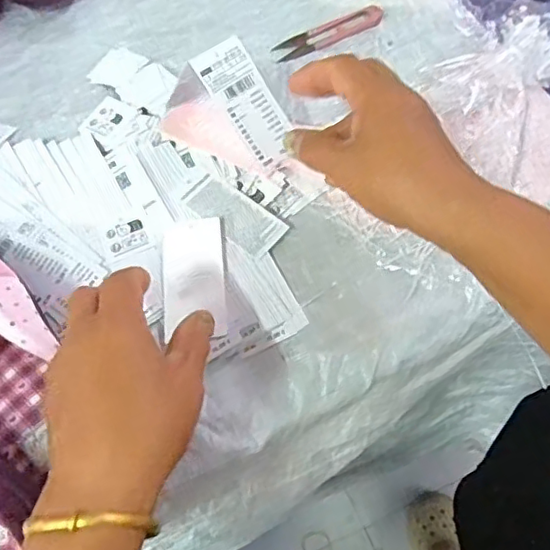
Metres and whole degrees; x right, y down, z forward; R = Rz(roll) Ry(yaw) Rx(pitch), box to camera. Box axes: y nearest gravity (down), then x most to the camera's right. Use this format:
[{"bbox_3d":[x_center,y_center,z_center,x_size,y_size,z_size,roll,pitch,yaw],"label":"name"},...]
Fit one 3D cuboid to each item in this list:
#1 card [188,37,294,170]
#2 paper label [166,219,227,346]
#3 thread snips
[{"bbox_3d":[-0.020,-0.128,0.438,0.043,0.005,0.095,-34,101,-15],"label":"card"},{"bbox_3d":[-0.059,0.001,0.426,0.043,0.004,0.090,-5,63,-1],"label":"paper label"},{"bbox_3d":[0.049,-0.225,0.544,0.103,0.008,0.026,-24,71,-1],"label":"thread snips"}]

